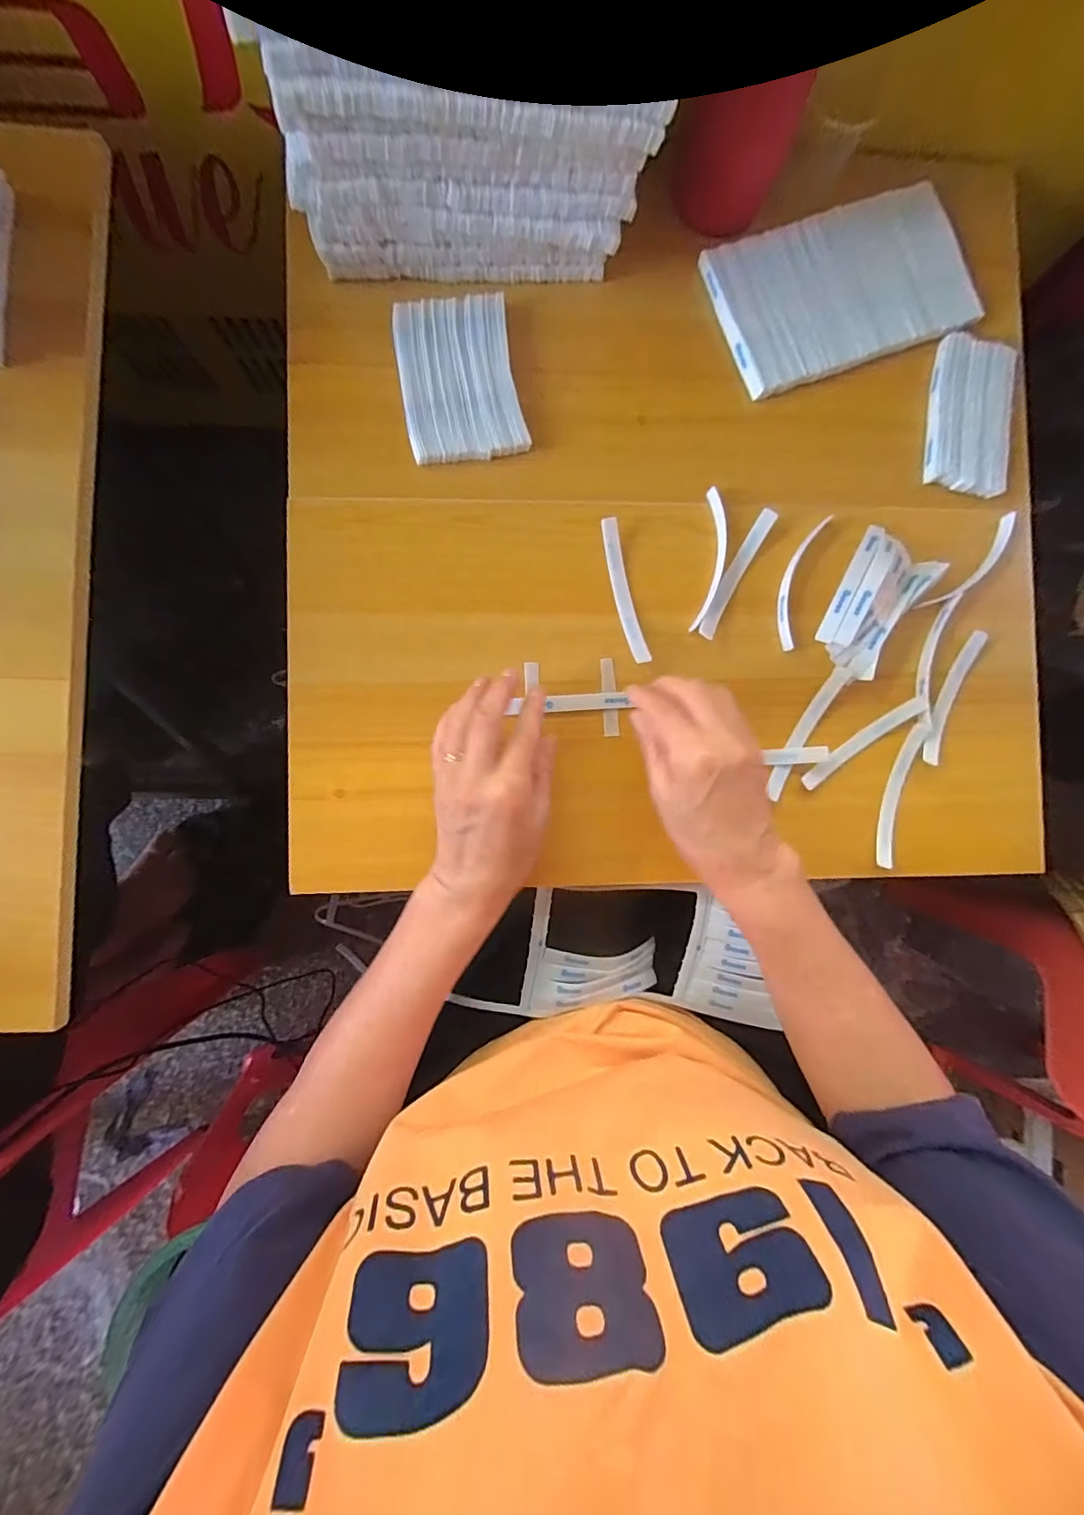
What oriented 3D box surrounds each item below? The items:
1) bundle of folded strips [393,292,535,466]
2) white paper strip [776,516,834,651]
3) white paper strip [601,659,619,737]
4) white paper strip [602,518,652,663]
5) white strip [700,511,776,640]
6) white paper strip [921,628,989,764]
[{"bbox_3d":[-0.063,-0.286,0.392,0.085,0.017,0.119,-10,90,-4],"label":"bundle of folded strips"},{"bbox_3d":[0.201,-0.139,0.404,0.022,0.010,0.110,16,88,-3],"label":"white paper strip"},{"bbox_3d":[0.052,-0.047,0.397,0.011,0.004,0.060,-4,89,-4],"label":"white paper strip"},{"bbox_3d":[0.063,-0.126,0.392,0.014,0.016,0.112,-14,90,-4],"label":"white paper strip"},{"bbox_3d":[0.150,-0.141,0.399,0.013,0.016,0.111,30,87,-3],"label":"white strip"},{"bbox_3d":[0.327,-0.049,0.410,0.014,0.011,0.114,24,88,-3],"label":"white paper strip"}]

